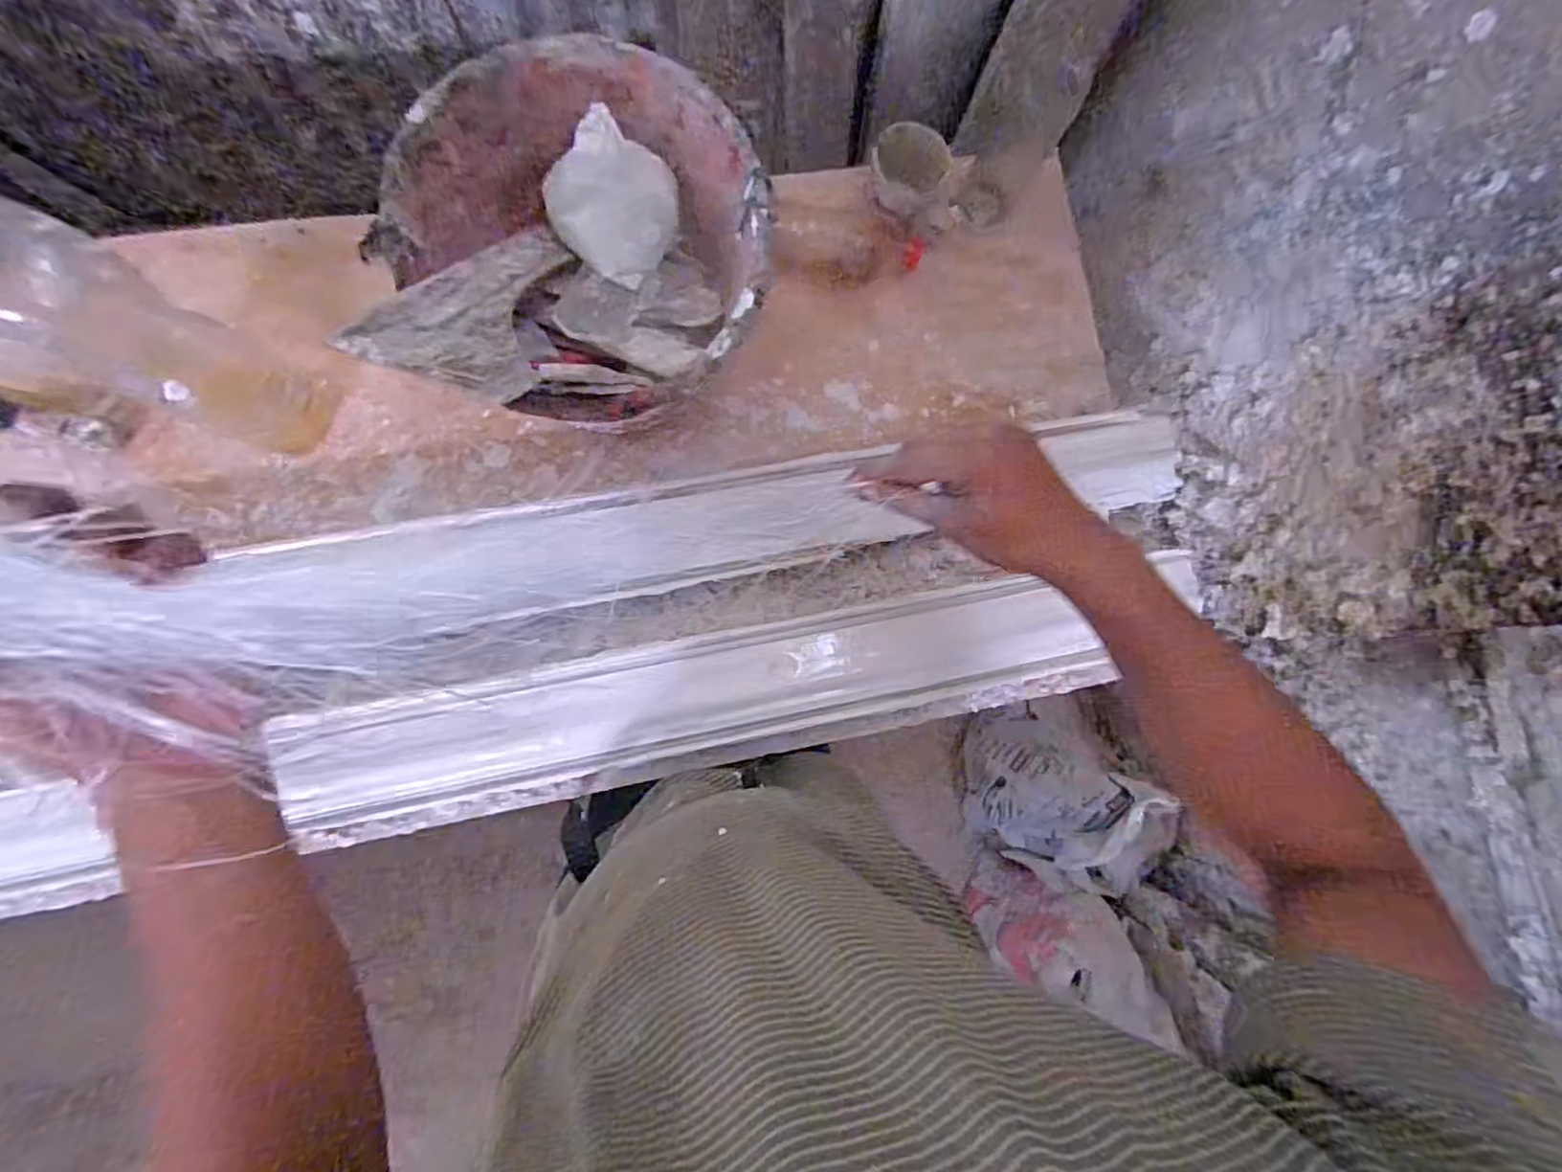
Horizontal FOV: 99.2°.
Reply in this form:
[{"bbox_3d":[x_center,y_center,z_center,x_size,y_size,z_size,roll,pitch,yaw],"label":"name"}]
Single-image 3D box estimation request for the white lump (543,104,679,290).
[{"bbox_3d":[-0.130,-0.310,0.523,0.102,0.059,0.096,0,86,-5],"label":"white lump"}]

